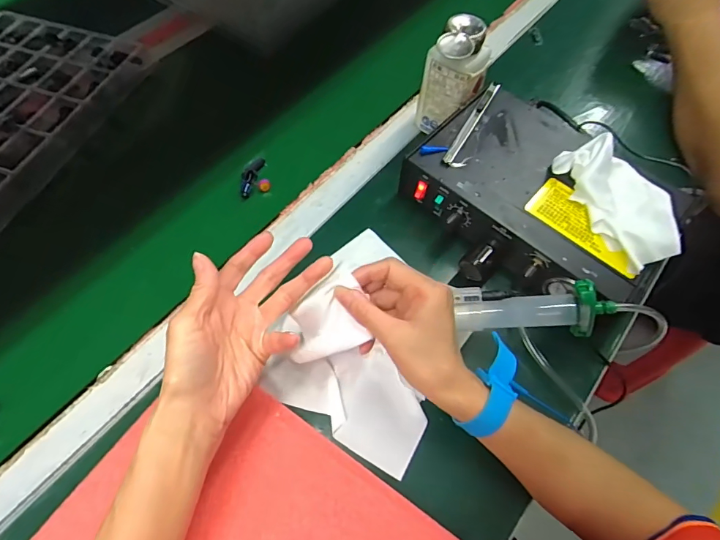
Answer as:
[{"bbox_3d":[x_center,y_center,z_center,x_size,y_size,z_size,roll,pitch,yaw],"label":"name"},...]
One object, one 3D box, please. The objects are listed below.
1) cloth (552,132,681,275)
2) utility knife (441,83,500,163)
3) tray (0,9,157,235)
[{"bbox_3d":[0.233,-0.066,0.373,0.073,0.031,0.123,-18,63,-9],"label":"cloth"},{"bbox_3d":[0.114,-0.150,0.429,0.011,0.007,0.124,27,65,14],"label":"utility knife"},{"bbox_3d":[-0.416,-0.187,0.495,0.226,0.035,0.286,16,63,9],"label":"tray"}]

